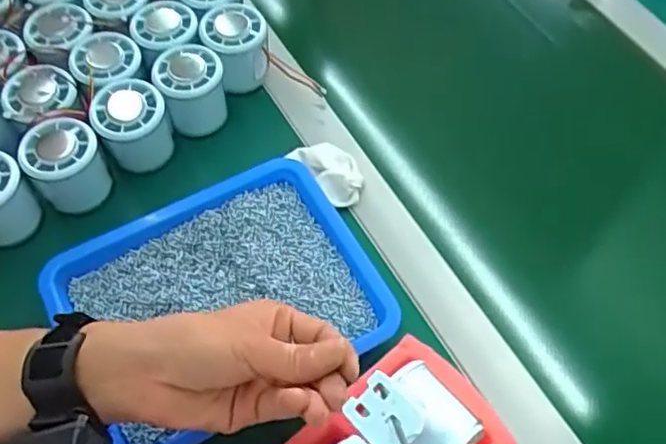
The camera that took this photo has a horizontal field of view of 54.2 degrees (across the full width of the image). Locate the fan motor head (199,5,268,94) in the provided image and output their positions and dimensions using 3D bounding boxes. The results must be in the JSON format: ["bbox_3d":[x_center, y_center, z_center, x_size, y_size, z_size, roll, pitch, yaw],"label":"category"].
[{"bbox_3d":[-0.085,-0.153,0.568,0.053,0.054,0.052,1,58,-1],"label":"fan motor head"}]

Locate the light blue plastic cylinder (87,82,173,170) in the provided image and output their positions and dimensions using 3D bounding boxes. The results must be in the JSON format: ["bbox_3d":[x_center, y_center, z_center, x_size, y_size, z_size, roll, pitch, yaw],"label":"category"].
[{"bbox_3d":[-0.162,-0.078,0.532,0.054,0.070,0.050,1,58,-1],"label":"light blue plastic cylinder"}]

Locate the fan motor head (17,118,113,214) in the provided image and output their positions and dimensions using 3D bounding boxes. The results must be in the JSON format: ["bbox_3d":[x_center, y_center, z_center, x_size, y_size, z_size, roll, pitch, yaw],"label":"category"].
[{"bbox_3d":[-0.208,-0.044,0.513,0.055,0.062,0.050,1,58,-1],"label":"fan motor head"}]

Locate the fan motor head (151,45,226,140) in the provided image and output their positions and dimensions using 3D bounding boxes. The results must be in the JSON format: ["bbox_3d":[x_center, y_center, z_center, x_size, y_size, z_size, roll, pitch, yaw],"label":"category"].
[{"bbox_3d":[-0.120,-0.110,0.551,0.056,0.063,0.051,-16,60,-11],"label":"fan motor head"}]

